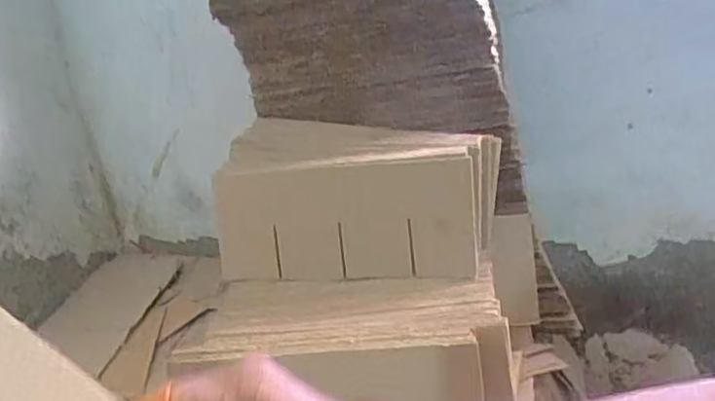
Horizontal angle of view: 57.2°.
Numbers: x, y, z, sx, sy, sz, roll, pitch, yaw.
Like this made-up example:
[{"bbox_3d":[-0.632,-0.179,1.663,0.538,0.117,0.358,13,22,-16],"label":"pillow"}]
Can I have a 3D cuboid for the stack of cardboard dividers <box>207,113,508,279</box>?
[{"bbox_3d":[-0.005,-0.002,0.786,0.330,0.153,0.107,-2,21,16],"label":"stack of cardboard dividers"}]

